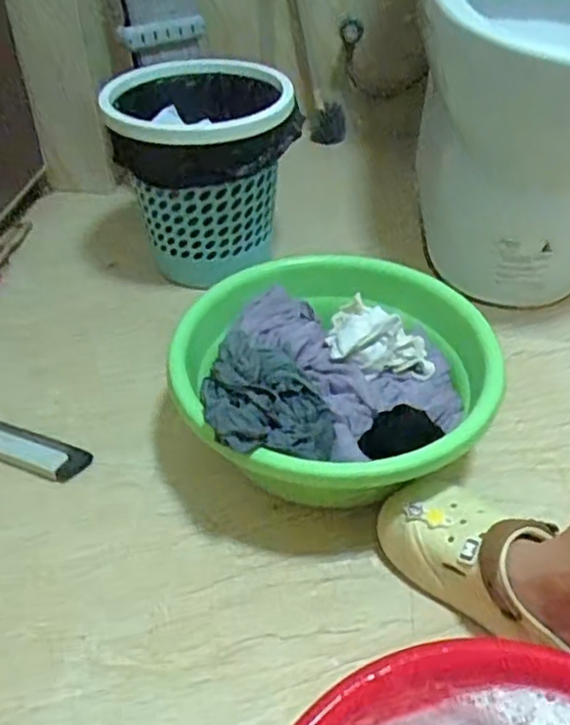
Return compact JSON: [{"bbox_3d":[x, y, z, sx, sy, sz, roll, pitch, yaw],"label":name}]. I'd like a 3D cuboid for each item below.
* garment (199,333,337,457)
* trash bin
[{"bbox_3d":[-0.021,0.028,0.690,0.126,0.059,0.162,-7,42,-9],"label":"garment"},{"bbox_3d":[-0.124,-0.297,1.024,0.263,0.259,0.266,-11,42,-13],"label":"trash bin"}]

